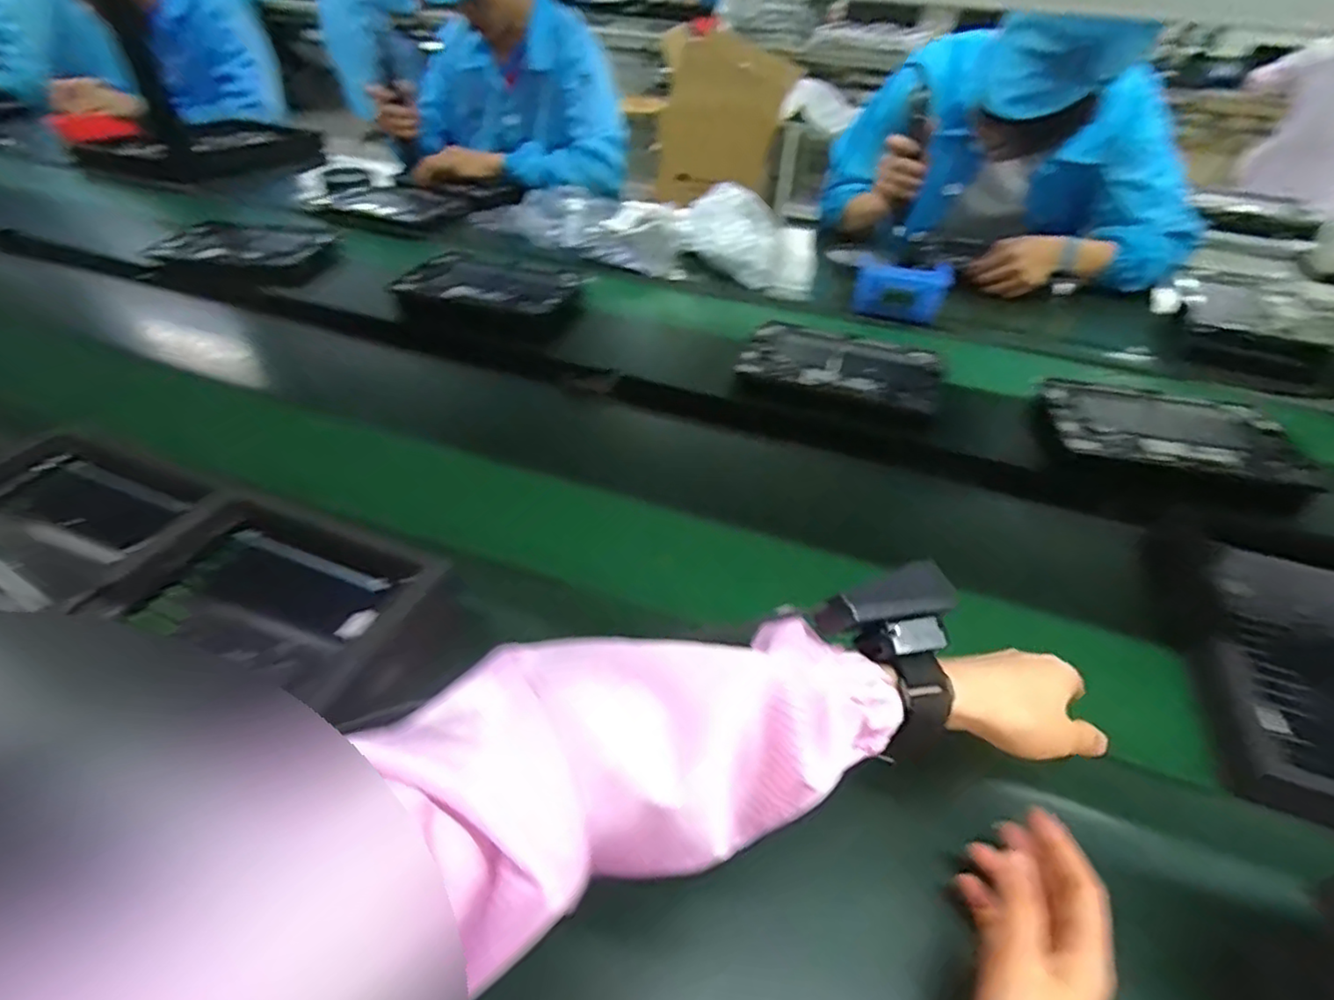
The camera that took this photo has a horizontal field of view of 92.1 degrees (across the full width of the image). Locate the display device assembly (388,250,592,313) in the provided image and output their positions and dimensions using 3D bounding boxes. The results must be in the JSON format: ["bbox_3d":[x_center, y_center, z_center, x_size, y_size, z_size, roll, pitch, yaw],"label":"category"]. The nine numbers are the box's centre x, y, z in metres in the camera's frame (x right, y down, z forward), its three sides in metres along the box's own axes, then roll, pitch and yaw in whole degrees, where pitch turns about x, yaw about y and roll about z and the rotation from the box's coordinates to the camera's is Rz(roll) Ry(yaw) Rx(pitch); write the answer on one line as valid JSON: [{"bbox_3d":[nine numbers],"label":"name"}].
[{"bbox_3d":[-0.268,-0.360,1.021,0.270,0.024,0.182,2,41,3],"label":"display device assembly"}]

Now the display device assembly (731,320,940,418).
[{"bbox_3d":[0.234,-0.180,0.855,0.246,0.030,0.162,16,44,19],"label":"display device assembly"}]

